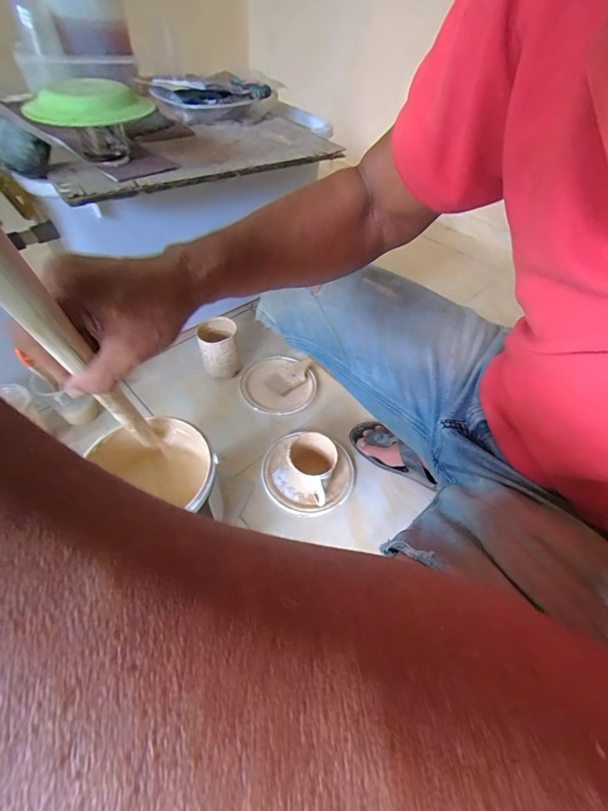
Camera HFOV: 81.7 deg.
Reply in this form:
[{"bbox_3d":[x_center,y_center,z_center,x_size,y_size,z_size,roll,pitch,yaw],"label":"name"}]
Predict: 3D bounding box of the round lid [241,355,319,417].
[{"bbox_3d":[-0.065,-0.051,0.829,0.171,0.019,0.163,2,52,-3],"label":"round lid"}]

